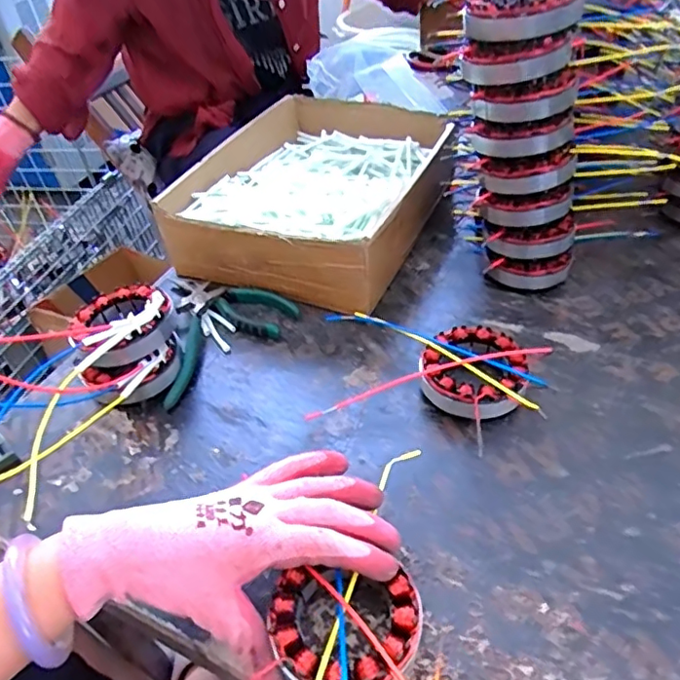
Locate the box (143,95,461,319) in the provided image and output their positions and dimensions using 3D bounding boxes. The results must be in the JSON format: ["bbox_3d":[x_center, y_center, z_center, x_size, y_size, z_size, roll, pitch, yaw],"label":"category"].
[{"bbox_3d":[-0.014,-0.173,0.674,0.245,0.103,0.334,14,44,22],"label":"box"}]

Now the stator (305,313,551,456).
[{"bbox_3d":[0.066,0.027,0.481,0.197,0.036,0.122,12,43,19],"label":"stator"}]

